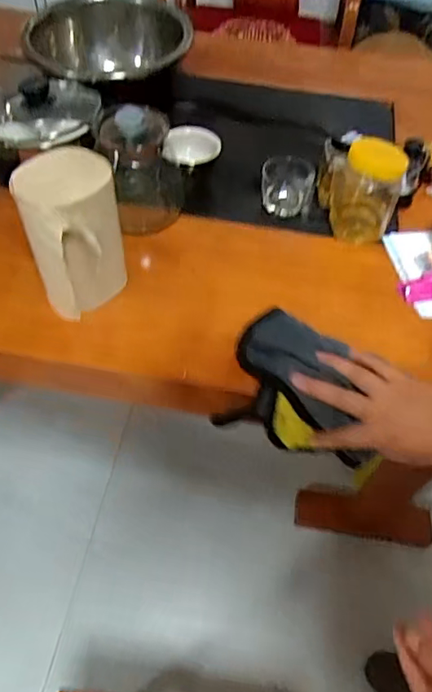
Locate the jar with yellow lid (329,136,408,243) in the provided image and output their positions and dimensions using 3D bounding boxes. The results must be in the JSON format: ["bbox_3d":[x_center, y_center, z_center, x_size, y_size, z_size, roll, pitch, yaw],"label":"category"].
[{"bbox_3d":[0.190,-0.199,0.663,0.083,0.120,0.083,2,53,-2],"label":"jar with yellow lid"}]

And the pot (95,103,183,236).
[{"bbox_3d":[-0.094,-0.219,0.645,0.097,0.129,0.089,2,53,-2],"label":"pot"}]

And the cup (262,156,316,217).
[{"bbox_3d":[0.096,-0.220,0.709,0.068,0.055,0.059,9,53,3],"label":"cup"}]

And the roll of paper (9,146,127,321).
[{"bbox_3d":[-0.147,-0.109,0.549,0.093,0.147,0.112,-8,54,-9],"label":"roll of paper"}]

